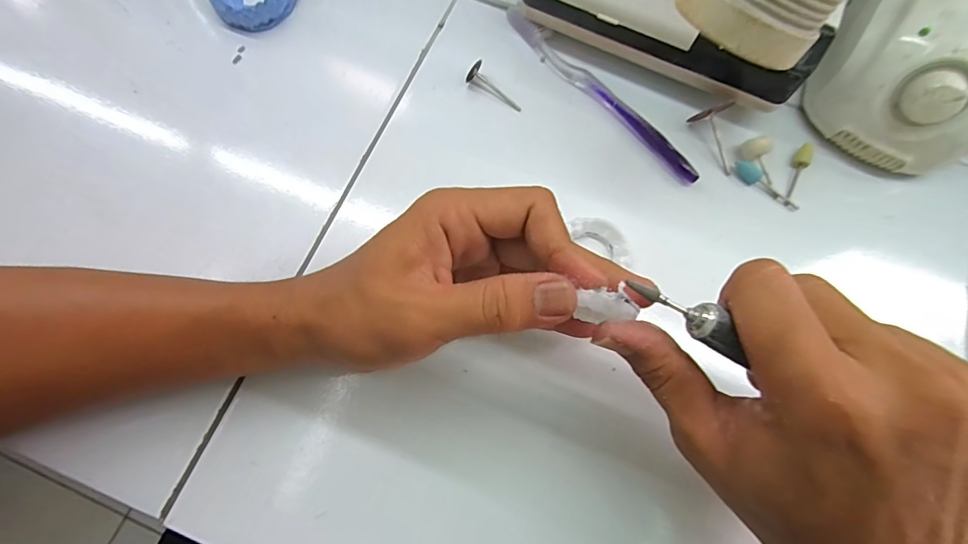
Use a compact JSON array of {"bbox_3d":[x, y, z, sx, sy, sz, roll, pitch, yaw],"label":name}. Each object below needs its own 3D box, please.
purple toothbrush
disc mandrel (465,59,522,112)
[{"bbox_3d":[0.081,-0.129,0.310,0.015,0.012,0.184,-39,78,-13],"label":"purple toothbrush"},{"bbox_3d":[0.006,-0.130,0.305,0.015,0.014,0.043,-42,78,-13],"label":"disc mandrel"}]

